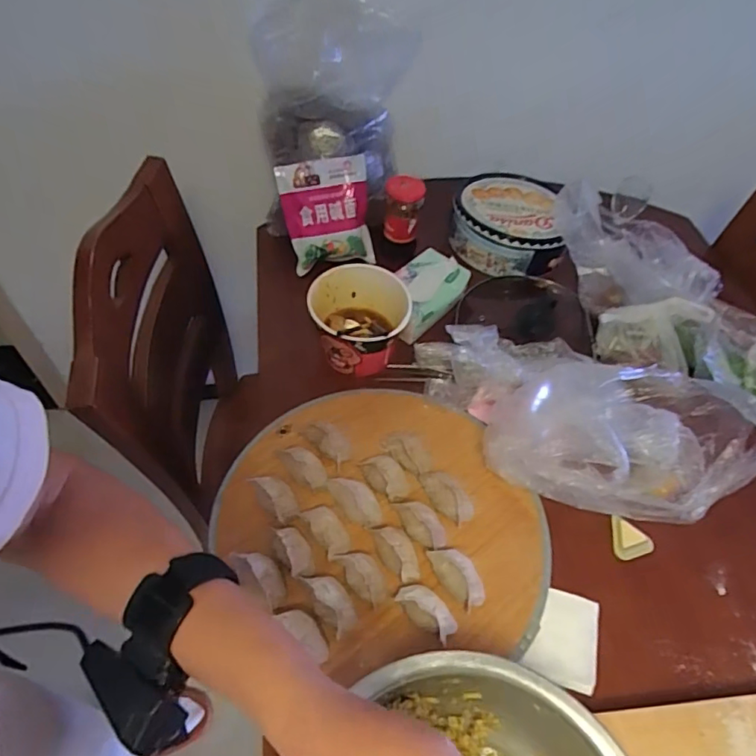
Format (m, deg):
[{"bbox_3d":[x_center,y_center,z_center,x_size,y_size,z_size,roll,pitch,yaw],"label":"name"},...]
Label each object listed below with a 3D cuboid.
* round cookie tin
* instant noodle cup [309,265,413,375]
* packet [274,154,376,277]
[{"bbox_3d":[0.231,-0.285,0.958,0.192,0.083,0.199,3,54,-4],"label":"round cookie tin"},{"bbox_3d":[-0.029,-0.080,0.772,0.137,0.107,0.131,3,54,-4],"label":"instant noodle cup"},{"bbox_3d":[-0.081,-0.269,0.877,0.143,0.175,0.033,-15,32,-15],"label":"packet"}]

